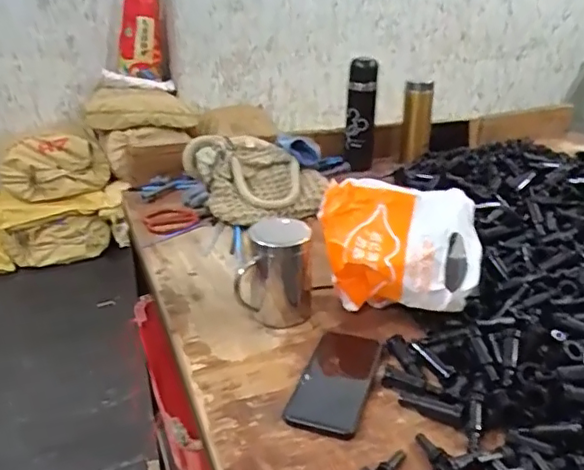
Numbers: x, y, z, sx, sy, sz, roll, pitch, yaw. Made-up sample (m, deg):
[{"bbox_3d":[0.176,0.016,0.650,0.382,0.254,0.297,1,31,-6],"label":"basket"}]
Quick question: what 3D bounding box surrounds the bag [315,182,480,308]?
[{"bbox_3d":[0.135,0.012,0.731,0.198,0.120,0.121,8,27,16],"label":"bag"}]

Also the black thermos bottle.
[{"bbox_3d":[0.145,-0.252,1.223,0.062,0.232,0.070,2,26,5],"label":"black thermos bottle"}]

